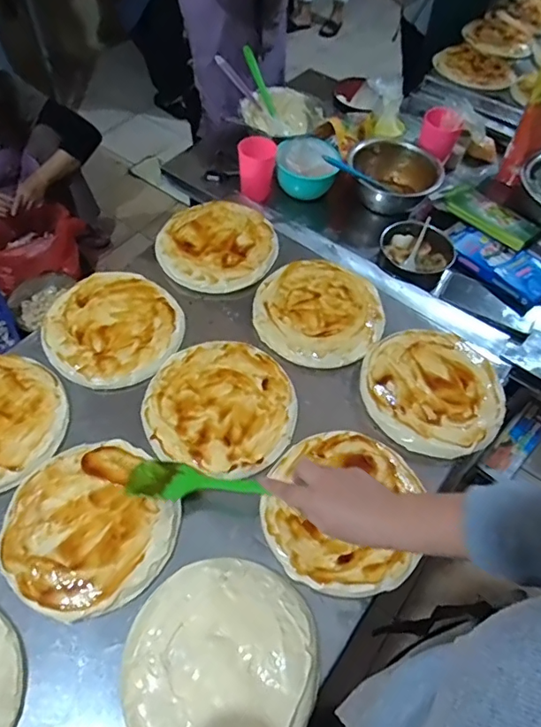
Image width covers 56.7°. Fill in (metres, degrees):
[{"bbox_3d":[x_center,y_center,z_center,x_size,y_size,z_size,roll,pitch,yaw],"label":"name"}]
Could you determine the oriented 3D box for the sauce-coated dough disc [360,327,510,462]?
[{"bbox_3d":[0.233,0.033,0.718,0.198,0.012,0.193,2,56,-3],"label":"sauce-coated dough disc"}]

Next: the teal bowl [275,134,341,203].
[{"bbox_3d":[0.077,-0.423,1.062,0.125,0.082,0.124,2,56,-3],"label":"teal bowl"}]

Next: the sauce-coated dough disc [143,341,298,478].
[{"bbox_3d":[-0.066,0.054,0.690,0.198,0.009,0.194,2,56,-3],"label":"sauce-coated dough disc"}]

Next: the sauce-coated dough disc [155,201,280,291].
[{"bbox_3d":[-0.090,-0.204,0.849,0.195,0.024,0.180,2,56,-3],"label":"sauce-coated dough disc"}]

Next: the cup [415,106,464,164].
[{"bbox_3d":[0.364,-0.495,1.080,0.081,0.086,0.067,21,57,10],"label":"cup"}]

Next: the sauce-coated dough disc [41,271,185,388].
[{"bbox_3d":[-0.235,-0.057,0.745,0.192,0.014,0.190,2,56,-3],"label":"sauce-coated dough disc"}]

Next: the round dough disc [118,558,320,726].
[{"bbox_3d":[-0.052,0.307,0.516,0.194,0.011,0.192,2,56,-3],"label":"round dough disc"}]

